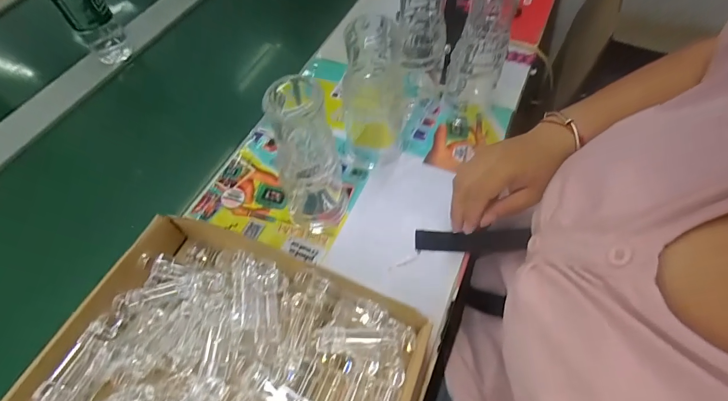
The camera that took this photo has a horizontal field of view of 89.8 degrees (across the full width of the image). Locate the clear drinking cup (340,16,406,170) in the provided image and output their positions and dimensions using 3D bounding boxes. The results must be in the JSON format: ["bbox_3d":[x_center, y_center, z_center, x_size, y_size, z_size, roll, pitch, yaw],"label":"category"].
[{"bbox_3d":[0.012,-0.120,0.432,0.069,0.179,0.066,-1,57,2],"label":"clear drinking cup"}]

